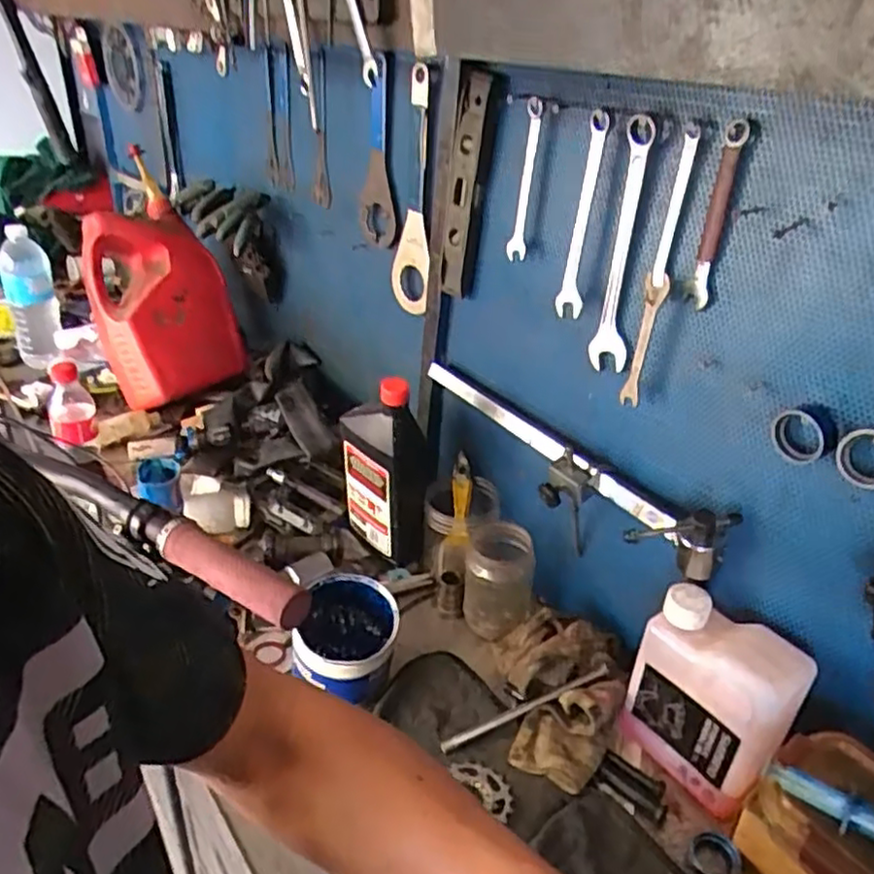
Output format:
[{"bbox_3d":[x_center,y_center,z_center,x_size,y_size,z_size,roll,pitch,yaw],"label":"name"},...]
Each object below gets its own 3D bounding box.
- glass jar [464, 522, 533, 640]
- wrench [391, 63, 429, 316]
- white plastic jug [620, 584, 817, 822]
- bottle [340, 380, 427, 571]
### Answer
[{"bbox_3d":[0.065,0.166,0.768,0.075,0.115,0.077,9,30,6],"label":"glass jar"},{"bbox_3d":[-0.020,-0.266,0.792,0.020,0.276,0.087,-22,49,-28],"label":"wrench"},{"bbox_3d":[0.235,0.229,0.601,0.059,0.166,0.126,-20,38,-36],"label":"white plastic jug"},{"bbox_3d":[-0.062,0.036,0.823,0.112,0.233,0.049,29,38,35],"label":"bottle"}]

